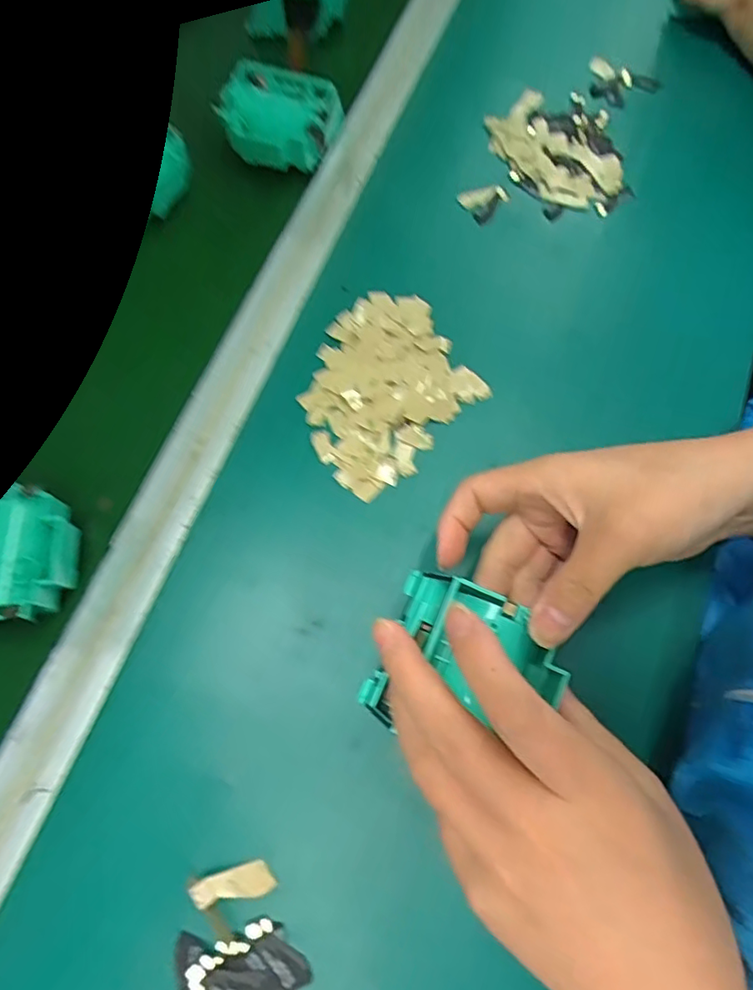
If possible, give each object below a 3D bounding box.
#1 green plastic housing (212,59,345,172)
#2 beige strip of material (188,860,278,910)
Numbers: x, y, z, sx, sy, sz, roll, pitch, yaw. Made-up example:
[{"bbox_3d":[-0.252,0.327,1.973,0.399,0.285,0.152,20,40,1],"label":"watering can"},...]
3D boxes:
[{"bbox_3d":[-0.070,-0.273,0.419,0.073,0.041,0.063,21,73,7],"label":"green plastic housing"},{"bbox_3d":[-0.069,0.189,0.278,0.039,0.006,0.014,0,71,-21],"label":"beige strip of material"}]

